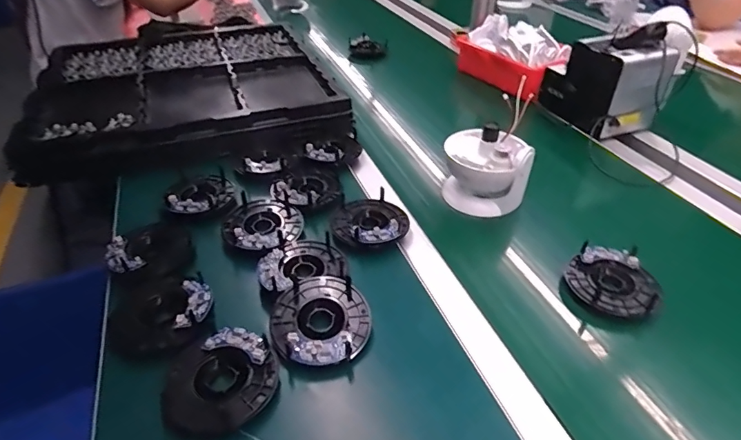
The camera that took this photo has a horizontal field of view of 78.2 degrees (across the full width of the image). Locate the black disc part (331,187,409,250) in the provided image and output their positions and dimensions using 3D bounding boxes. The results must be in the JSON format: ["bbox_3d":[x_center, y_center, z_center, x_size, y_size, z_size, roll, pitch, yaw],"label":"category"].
[{"bbox_3d":[0.000,-0.001,0.609,0.099,0.020,0.105,1,38,0],"label":"black disc part"}]

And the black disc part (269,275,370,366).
[{"bbox_3d":[-0.051,0.103,0.480,0.100,0.019,0.103,-4,39,-6],"label":"black disc part"}]

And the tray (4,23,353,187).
[{"bbox_3d":[-0.383,-0.270,0.916,0.535,0.052,0.559,-13,40,-17],"label":"tray"}]

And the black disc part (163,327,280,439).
[{"bbox_3d":[-0.139,0.144,0.419,0.093,0.018,0.098,26,45,28],"label":"black disc part"}]

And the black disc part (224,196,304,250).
[{"bbox_3d":[-0.142,0.003,0.600,0.097,0.014,0.099,21,43,23],"label":"black disc part"}]

